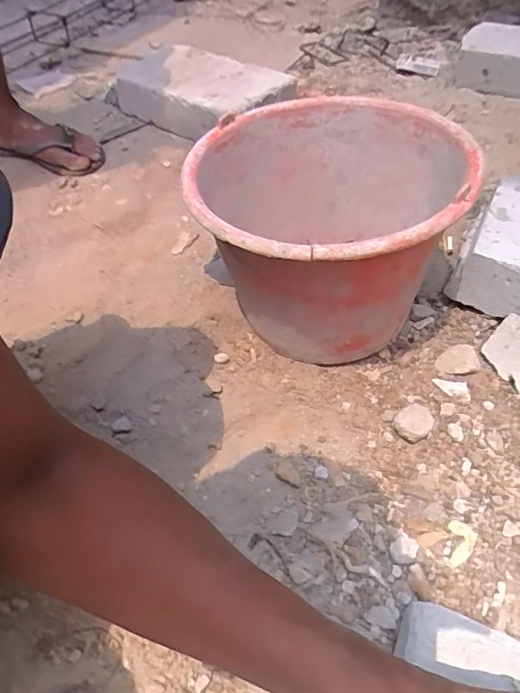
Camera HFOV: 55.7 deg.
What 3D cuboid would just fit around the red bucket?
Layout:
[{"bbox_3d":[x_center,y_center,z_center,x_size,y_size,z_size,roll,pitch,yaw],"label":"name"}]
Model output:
[{"bbox_3d":[0.065,-0.116,0.557,0.275,0.226,0.269,-1,51,2],"label":"red bucket"}]

